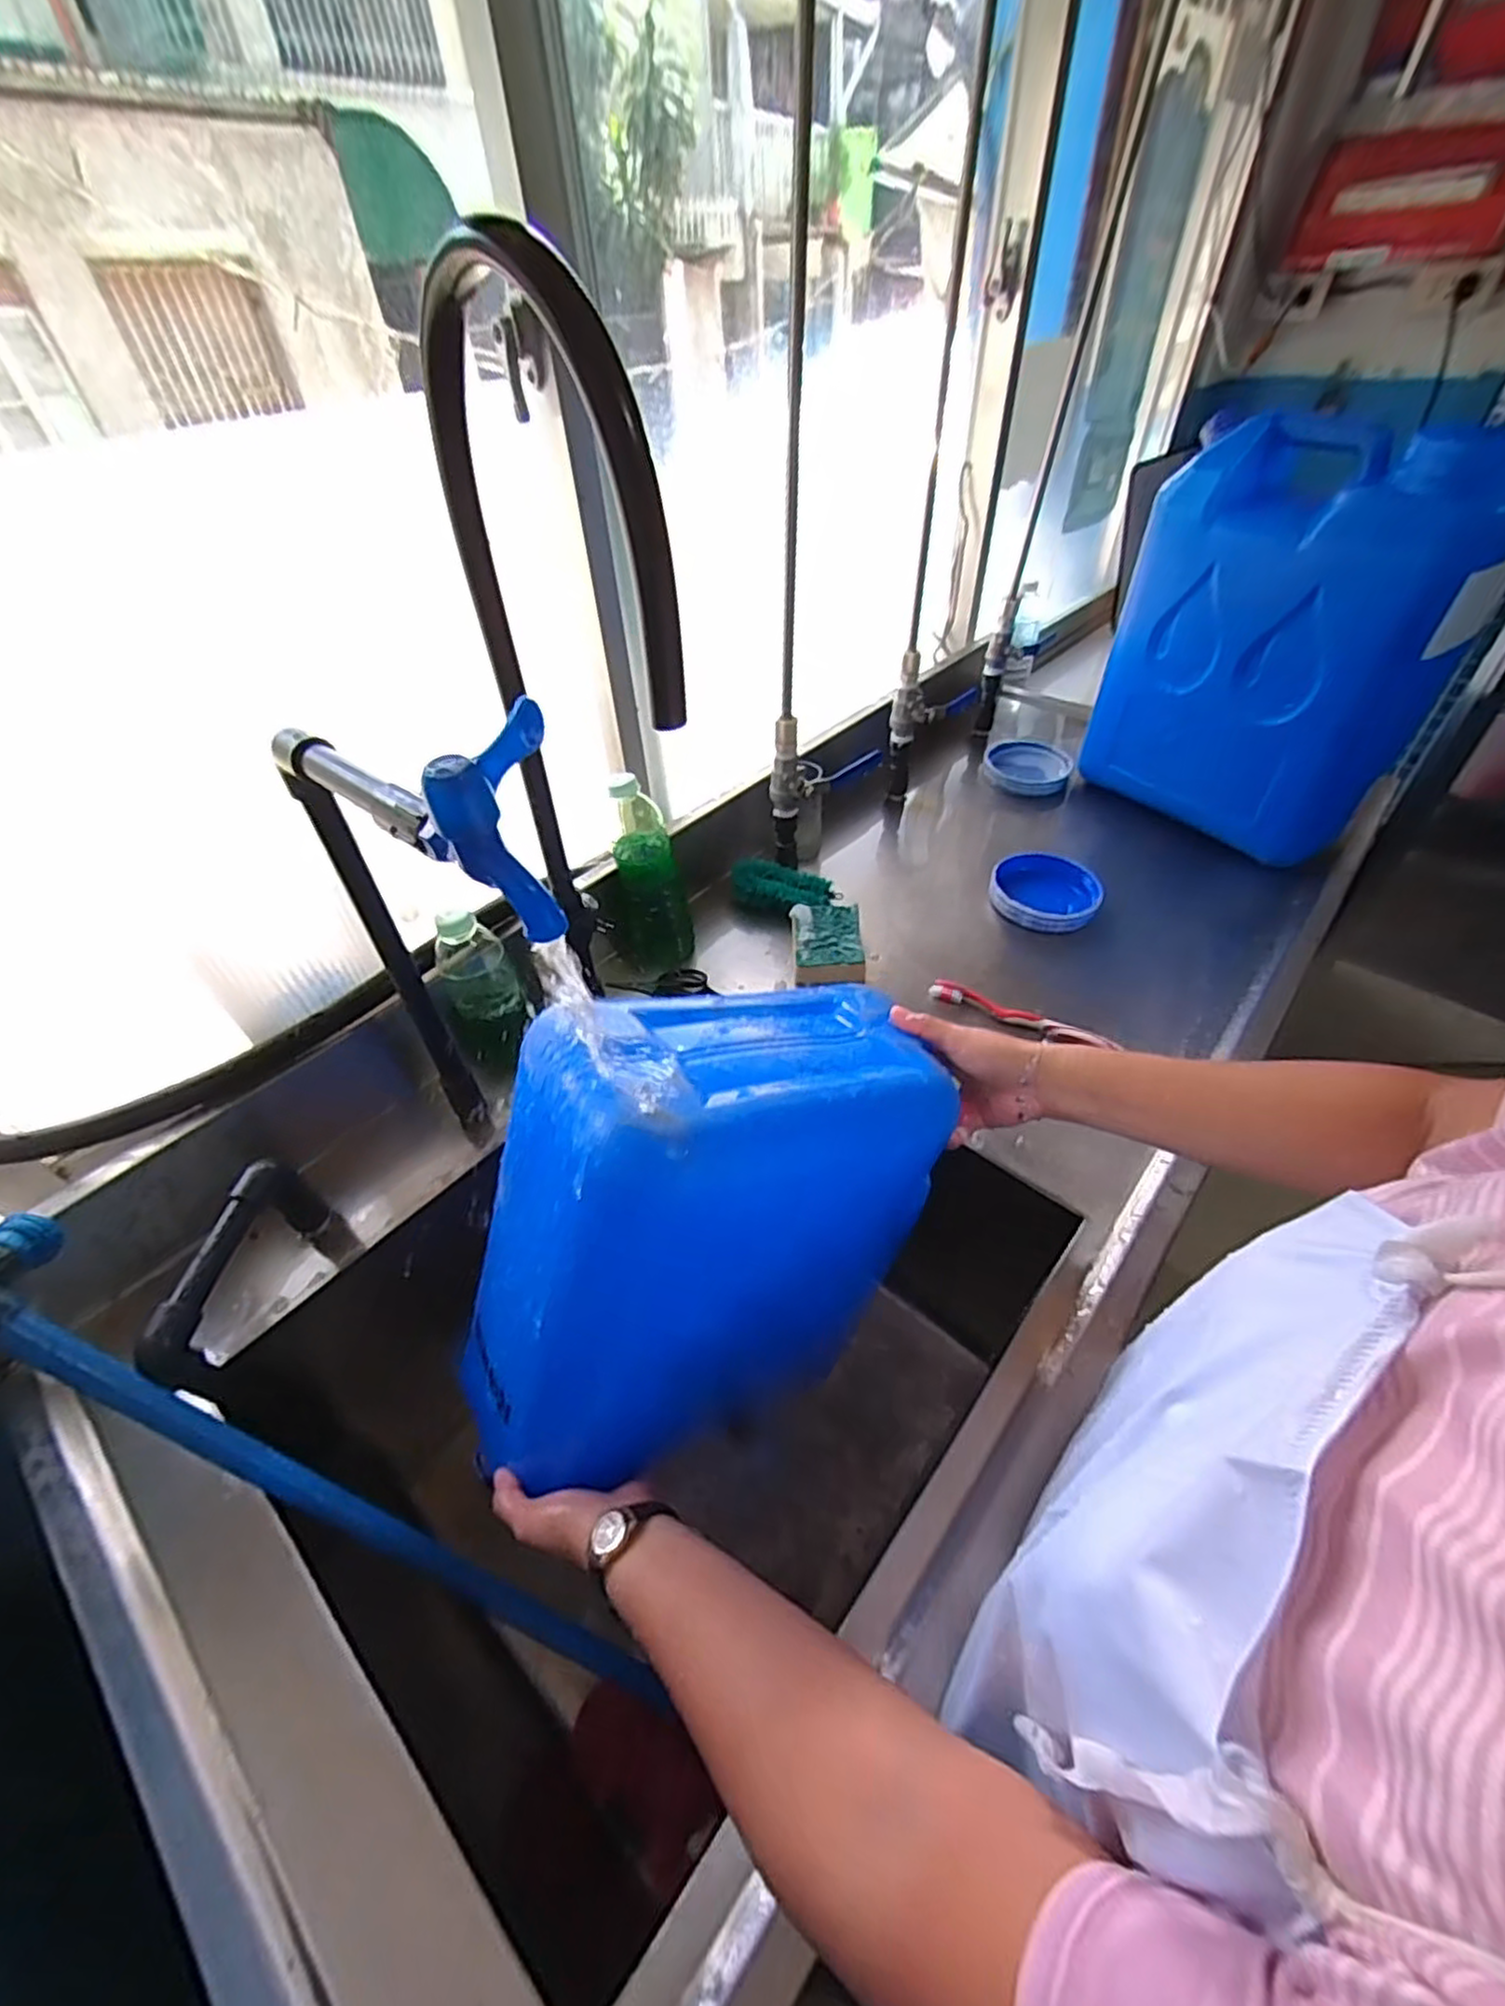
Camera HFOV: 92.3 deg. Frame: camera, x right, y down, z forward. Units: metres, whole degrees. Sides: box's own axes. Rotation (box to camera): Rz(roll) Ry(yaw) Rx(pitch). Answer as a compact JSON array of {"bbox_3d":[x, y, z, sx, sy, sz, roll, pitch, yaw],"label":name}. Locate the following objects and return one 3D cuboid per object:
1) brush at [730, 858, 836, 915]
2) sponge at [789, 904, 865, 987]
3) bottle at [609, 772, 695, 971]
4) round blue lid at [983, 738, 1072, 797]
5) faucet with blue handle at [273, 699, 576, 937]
[{"bbox_3d":[0.029,-0.139,0.860,0.130,0.031,0.052,18,48,20],"label":"brush"},{"bbox_3d":[0.083,-0.065,0.802,0.074,0.032,0.107,-3,44,1],"label":"sponge"},{"bbox_3d":[-0.115,-0.140,0.775,0.077,0.213,0.067,-11,45,-8],"label":"bottle"},{"bbox_3d":[0.410,-0.346,1.072,0.124,0.029,0.110,-7,58,-5],"label":"round blue lid"},{"bbox_3d":[-0.182,-0.106,0.366,0.217,0.082,0.060,17,48,20],"label":"faucet with blue handle"}]

